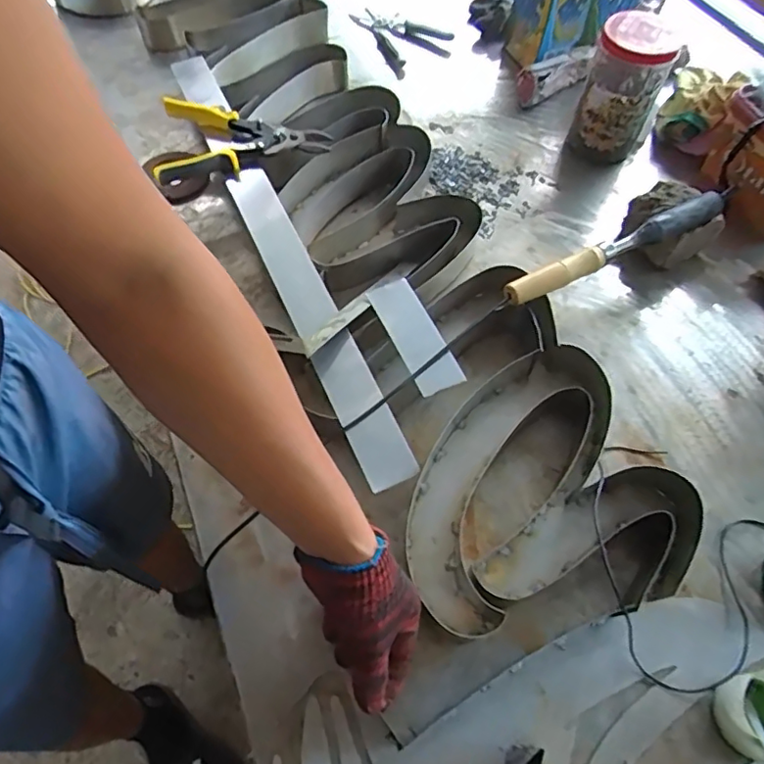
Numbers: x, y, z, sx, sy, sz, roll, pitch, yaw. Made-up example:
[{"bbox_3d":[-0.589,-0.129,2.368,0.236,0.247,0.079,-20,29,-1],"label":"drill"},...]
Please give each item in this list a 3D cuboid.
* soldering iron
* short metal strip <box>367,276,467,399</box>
[{"bbox_3d":[0.278,-0.158,0.668,0.315,0.044,0.039,-26,63,-15],"label":"soldering iron"},{"bbox_3d":[0.035,-0.053,0.625,0.051,0.007,0.146,-24,65,-11],"label":"short metal strip"}]

